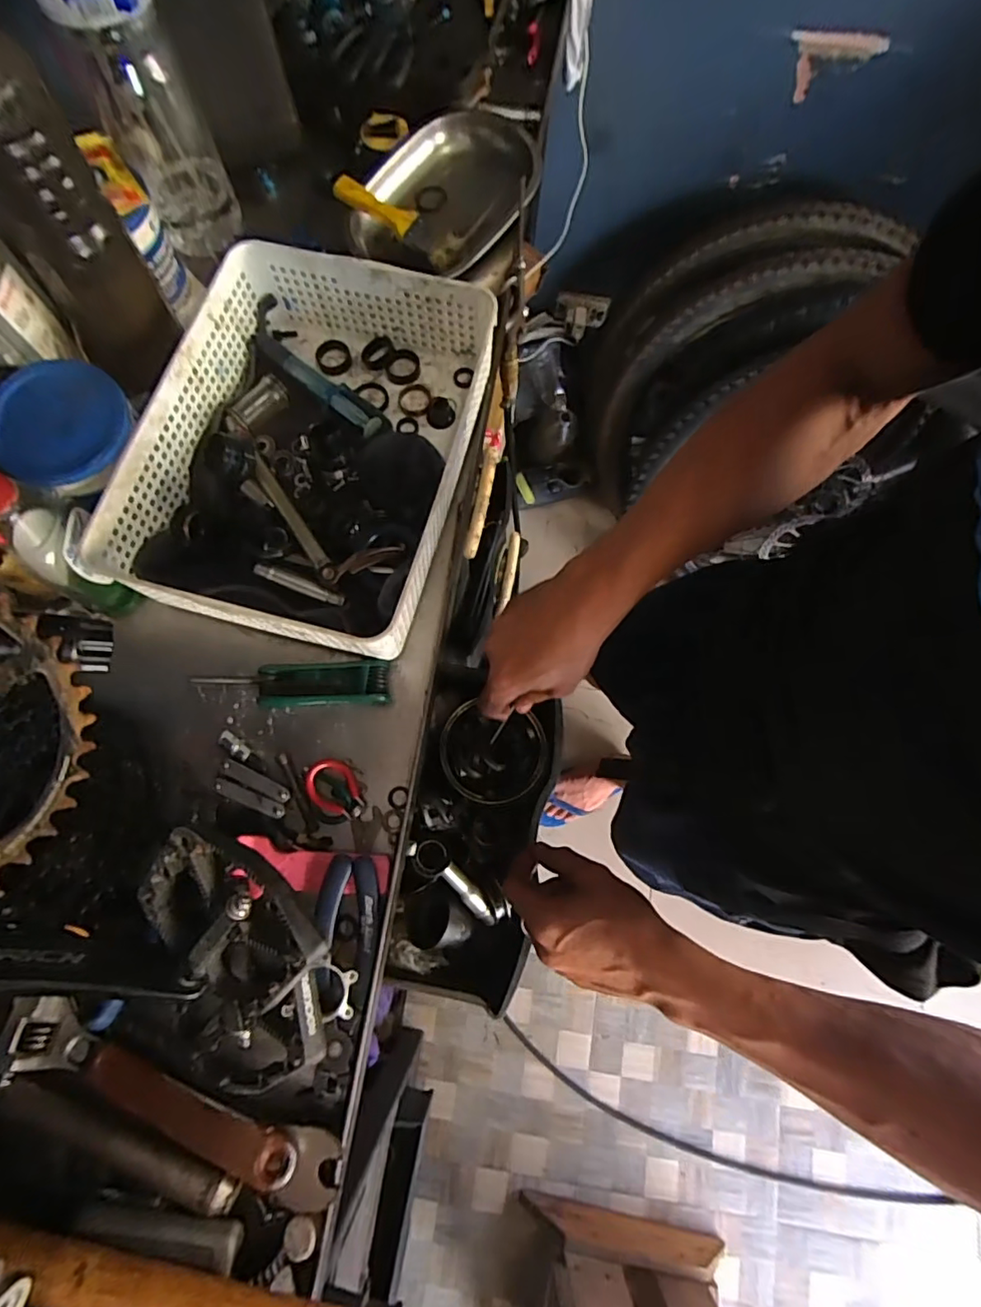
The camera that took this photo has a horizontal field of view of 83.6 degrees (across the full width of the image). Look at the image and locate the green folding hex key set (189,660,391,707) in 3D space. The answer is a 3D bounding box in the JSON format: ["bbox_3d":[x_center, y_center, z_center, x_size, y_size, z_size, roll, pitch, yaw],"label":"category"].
[{"bbox_3d":[-0.159,0.027,0.455,0.149,0.028,0.034,-1,75,-1],"label":"green folding hex key set"}]

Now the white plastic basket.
[{"bbox_3d":[-0.155,-0.176,0.475,0.260,0.086,0.324,15,76,3],"label":"white plastic basket"}]

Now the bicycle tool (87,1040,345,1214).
[{"bbox_3d":[-0.185,0.313,0.363,0.174,0.020,0.039,23,76,5],"label":"bicycle tool"}]

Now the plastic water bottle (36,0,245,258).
[{"bbox_3d":[-0.298,-0.490,0.447,0.083,0.302,0.086,-22,77,-7],"label":"plastic water bottle"}]

